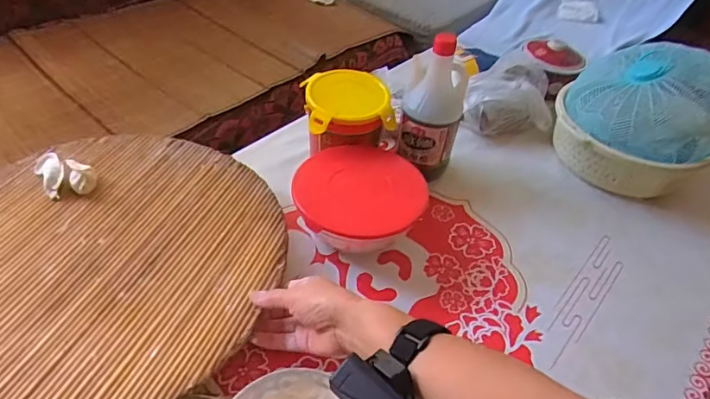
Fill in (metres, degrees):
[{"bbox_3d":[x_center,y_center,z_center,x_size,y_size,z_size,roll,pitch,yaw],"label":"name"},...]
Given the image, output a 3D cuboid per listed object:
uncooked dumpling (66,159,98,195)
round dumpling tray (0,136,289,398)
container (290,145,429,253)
[{"bbox_3d":[-0.346,-0.029,0.634,0.029,0.028,0.043,-19,49,-22],"label":"uncooked dumpling"},{"bbox_3d":[-0.288,0.055,0.570,0.399,0.021,0.387,2,45,-2],"label":"round dumpling tray"},{"bbox_3d":[0.002,0.009,0.671,0.162,0.094,0.135,-3,45,-7],"label":"container"}]

